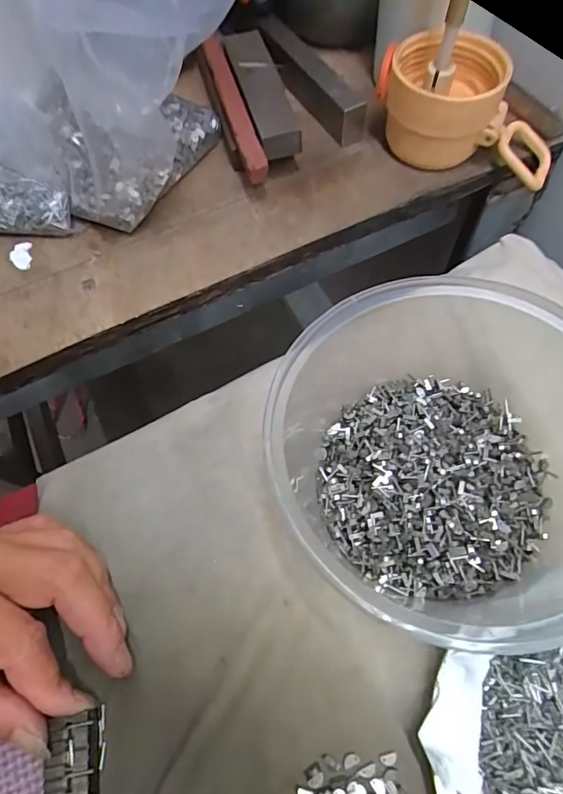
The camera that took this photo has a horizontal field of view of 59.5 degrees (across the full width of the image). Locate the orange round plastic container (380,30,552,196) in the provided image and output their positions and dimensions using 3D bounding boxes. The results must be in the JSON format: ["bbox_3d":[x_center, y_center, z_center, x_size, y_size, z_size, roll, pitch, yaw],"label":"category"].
[{"bbox_3d":[0.109,-0.169,0.286,0.106,0.054,0.063,5,66,4],"label":"orange round plastic container"}]

